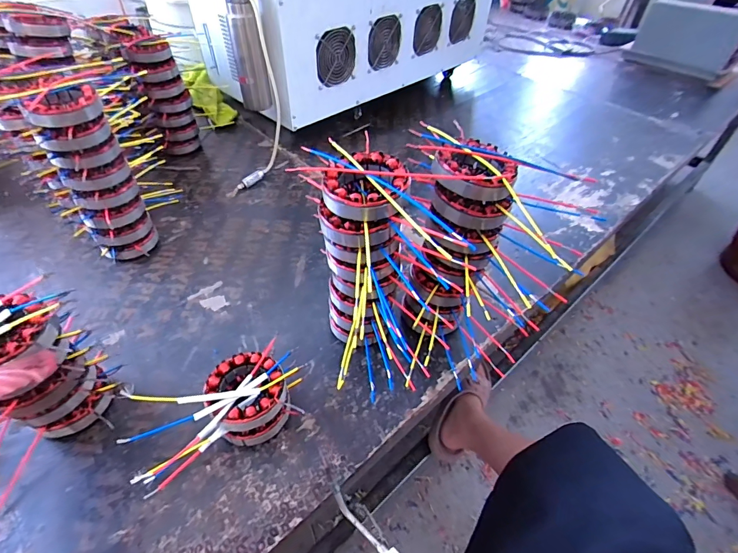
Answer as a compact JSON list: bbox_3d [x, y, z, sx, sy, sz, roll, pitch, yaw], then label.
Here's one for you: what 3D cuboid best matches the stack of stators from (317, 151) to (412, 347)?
[{"bbox_3d":[-0.011,-0.013,0.463,0.088,0.237,0.091,2,47,-3],"label":"stack of stators"}]

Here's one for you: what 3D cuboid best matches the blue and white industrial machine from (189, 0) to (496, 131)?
[{"bbox_3d":[-0.027,-0.709,0.998,0.795,0.358,0.359,-30,56,-28],"label":"blue and white industrial machine"}]

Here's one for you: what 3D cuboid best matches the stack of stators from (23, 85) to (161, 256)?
[{"bbox_3d":[-0.395,-0.139,0.571,0.088,0.242,0.081,-26,54,-26],"label":"stack of stators"}]

